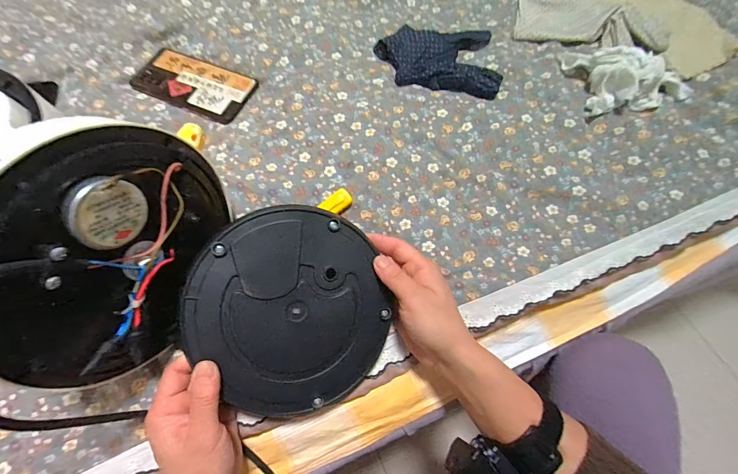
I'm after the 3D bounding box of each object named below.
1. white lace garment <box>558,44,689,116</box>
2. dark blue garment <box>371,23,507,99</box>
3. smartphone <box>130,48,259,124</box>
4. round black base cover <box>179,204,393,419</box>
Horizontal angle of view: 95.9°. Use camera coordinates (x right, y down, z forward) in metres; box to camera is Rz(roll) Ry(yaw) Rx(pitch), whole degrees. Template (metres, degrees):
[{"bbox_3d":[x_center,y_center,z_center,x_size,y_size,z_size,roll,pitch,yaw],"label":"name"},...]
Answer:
[{"bbox_3d":[0.307,-0.198,0.391,0.123,0.041,0.097,-6,69,-1],"label":"white lace garment"},{"bbox_3d":[0.089,-0.236,0.429,0.154,0.019,0.105,8,69,4],"label":"dark blue garment"},{"bbox_3d":[-0.234,-0.206,0.447,0.166,0.010,0.079,23,71,9],"label":"smartphone"},{"bbox_3d":[-0.069,0.069,0.312,0.172,0.010,0.187,0,90,-19],"label":"round black base cover"}]

